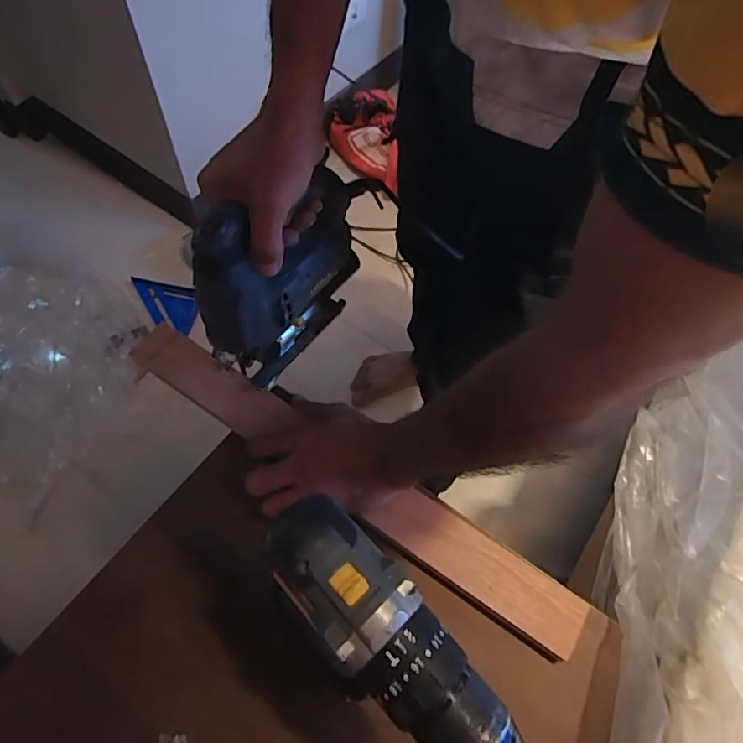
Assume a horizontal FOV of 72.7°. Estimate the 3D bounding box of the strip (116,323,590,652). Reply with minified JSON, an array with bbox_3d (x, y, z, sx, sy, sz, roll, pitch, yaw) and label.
[{"bbox_3d":[-0.038,0.088,0.477,0.496,0.024,0.057,31,62,14],"label":"strip"}]

